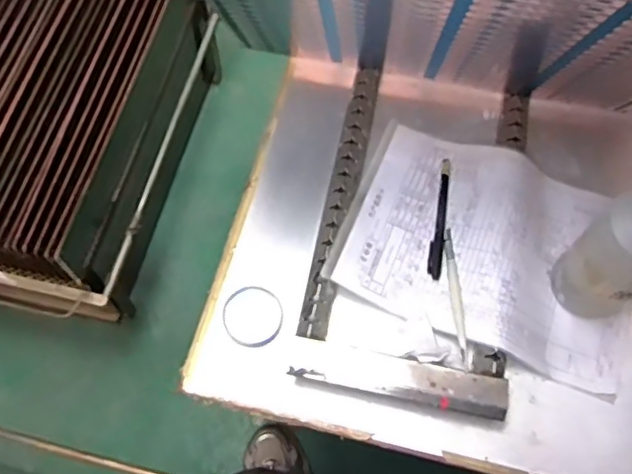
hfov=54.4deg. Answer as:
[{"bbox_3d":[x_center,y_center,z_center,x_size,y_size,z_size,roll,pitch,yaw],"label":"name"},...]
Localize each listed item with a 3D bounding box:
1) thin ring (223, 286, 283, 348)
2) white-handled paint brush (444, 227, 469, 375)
[{"bbox_3d":[-0.061,0.076,0.596,0.057,0.008,0.062,0,66,-1],"label":"thin ring"},{"bbox_3d":[0.137,0.056,0.602,0.011,0.011,0.141,-2,66,-2],"label":"white-handled paint brush"}]

